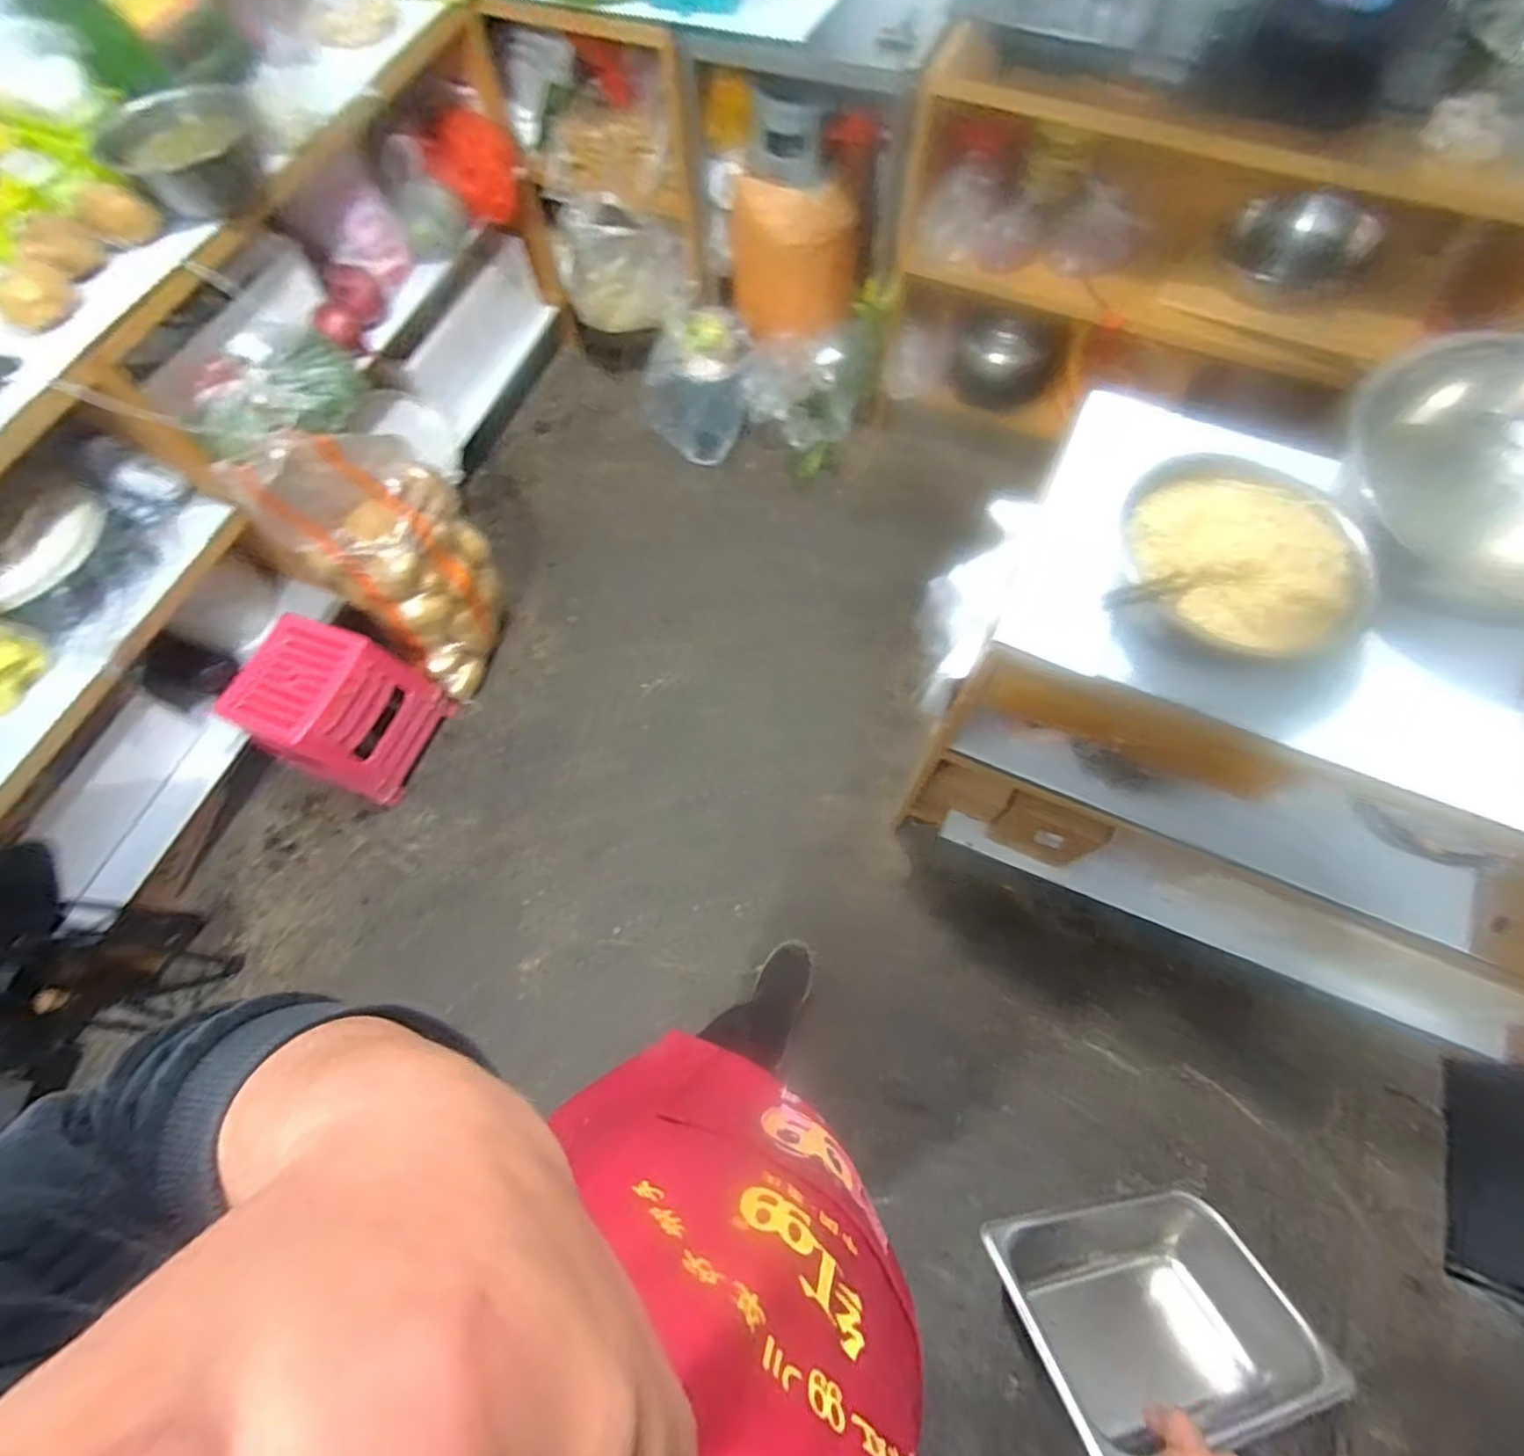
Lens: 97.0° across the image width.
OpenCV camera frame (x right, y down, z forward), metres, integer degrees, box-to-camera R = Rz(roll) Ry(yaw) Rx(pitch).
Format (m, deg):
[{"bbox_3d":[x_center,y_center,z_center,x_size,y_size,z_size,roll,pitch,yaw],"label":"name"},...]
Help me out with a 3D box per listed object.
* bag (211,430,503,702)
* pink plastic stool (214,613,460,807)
[{"bbox_3d":[-0.787,-0.389,1.468,0.366,0.556,0.343,32,73,14],"label":"bag"},{"bbox_3d":[-0.893,-0.040,1.451,0.259,0.322,0.284,22,70,11],"label":"pink plastic stool"}]

